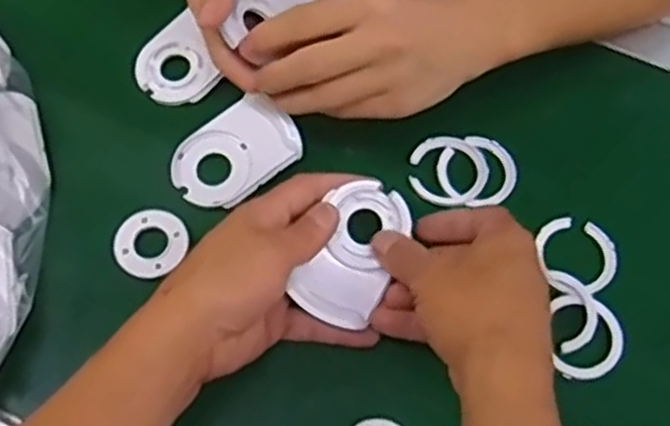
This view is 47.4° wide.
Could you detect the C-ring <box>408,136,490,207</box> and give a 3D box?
[{"bbox_3d":[0.074,-0.028,0.502,0.050,0.004,0.050,1,65,-2],"label":"C-ring"}]

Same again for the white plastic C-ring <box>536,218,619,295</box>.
[{"bbox_3d":[0.151,0.027,0.481,0.050,0.005,0.051,1,65,-2],"label":"white plastic C-ring"}]

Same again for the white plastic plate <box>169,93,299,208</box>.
[{"bbox_3d":[-0.067,-0.039,0.501,0.078,0.017,0.060,-34,71,-16],"label":"white plastic plate"}]

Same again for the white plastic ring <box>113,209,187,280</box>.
[{"bbox_3d":[-0.116,0.018,0.476,0.041,0.007,0.044,1,65,-2],"label":"white plastic ring"}]

